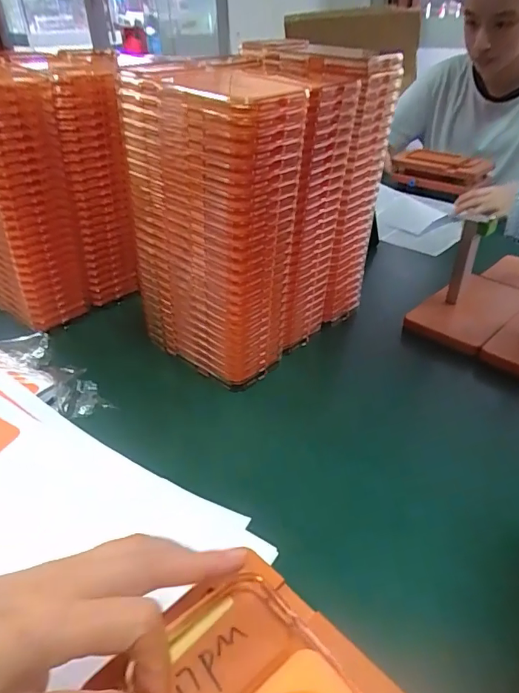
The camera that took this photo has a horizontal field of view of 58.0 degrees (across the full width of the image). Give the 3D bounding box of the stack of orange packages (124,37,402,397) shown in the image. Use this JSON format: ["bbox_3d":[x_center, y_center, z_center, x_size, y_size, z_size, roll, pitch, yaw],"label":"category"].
[{"bbox_3d":[-0.002,-0.144,0.513,0.184,0.276,0.247,22,43,30],"label":"stack of orange packages"}]

